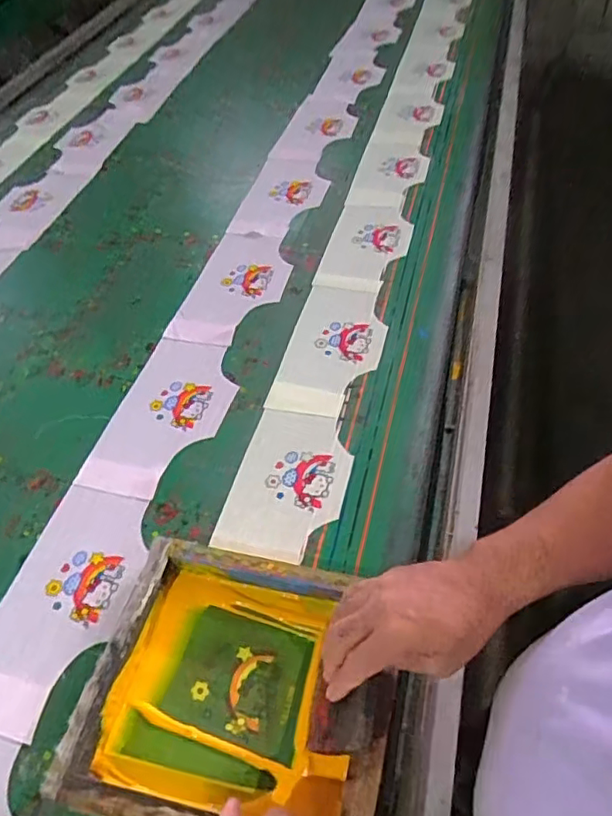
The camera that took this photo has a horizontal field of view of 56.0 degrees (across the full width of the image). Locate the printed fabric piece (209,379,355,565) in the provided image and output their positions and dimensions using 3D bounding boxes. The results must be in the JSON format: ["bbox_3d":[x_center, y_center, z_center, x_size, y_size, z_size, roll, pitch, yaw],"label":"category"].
[{"bbox_3d":[-0.013,0.068,0.721,0.134,0.011,0.250,9,53,12],"label":"printed fabric piece"}]

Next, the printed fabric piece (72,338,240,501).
[{"bbox_3d":[-0.188,0.004,0.795,0.148,0.005,0.269,10,53,14],"label":"printed fabric piece"}]

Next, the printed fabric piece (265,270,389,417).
[{"bbox_3d":[0.047,-0.104,0.859,0.135,0.006,0.289,9,53,12],"label":"printed fabric piece"}]

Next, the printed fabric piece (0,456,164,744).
[{"bbox_3d":[-0.263,0.194,0.649,0.137,0.004,0.309,10,53,13],"label":"printed fabric piece"}]

